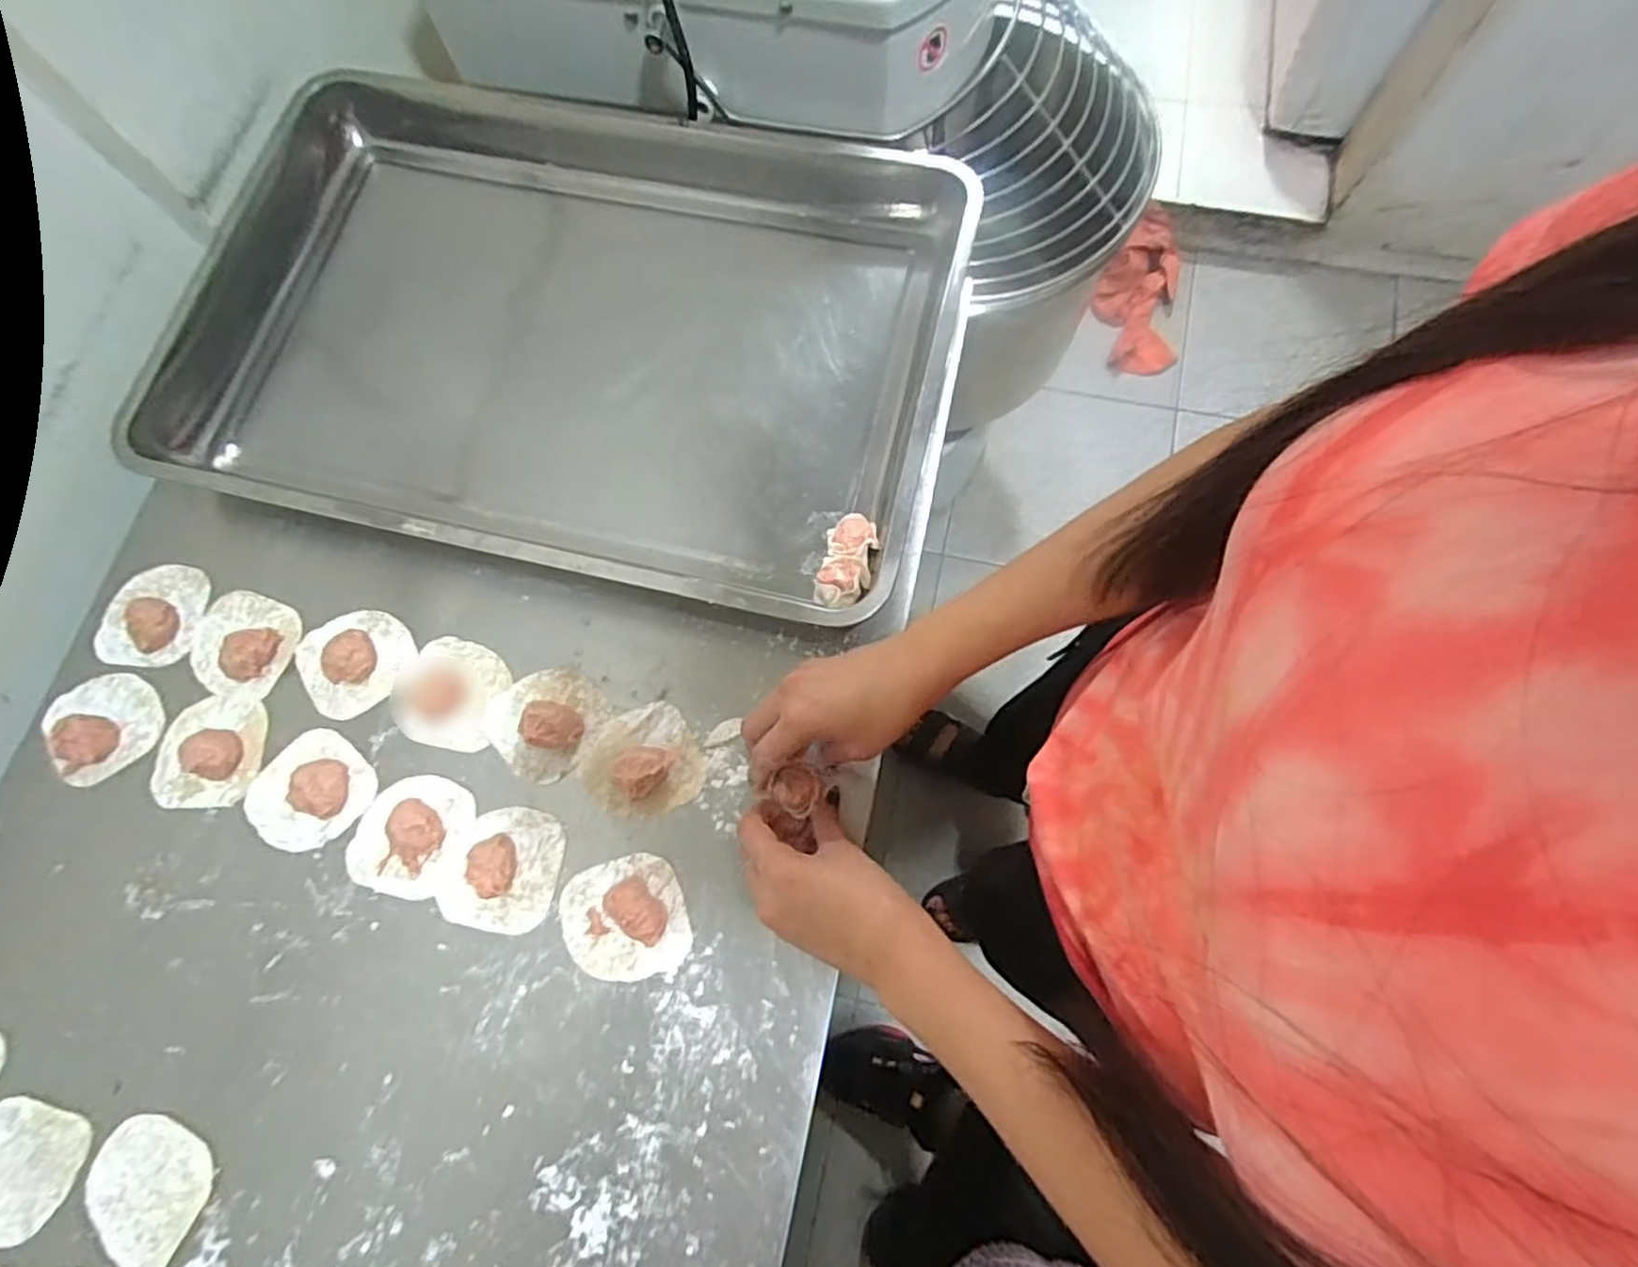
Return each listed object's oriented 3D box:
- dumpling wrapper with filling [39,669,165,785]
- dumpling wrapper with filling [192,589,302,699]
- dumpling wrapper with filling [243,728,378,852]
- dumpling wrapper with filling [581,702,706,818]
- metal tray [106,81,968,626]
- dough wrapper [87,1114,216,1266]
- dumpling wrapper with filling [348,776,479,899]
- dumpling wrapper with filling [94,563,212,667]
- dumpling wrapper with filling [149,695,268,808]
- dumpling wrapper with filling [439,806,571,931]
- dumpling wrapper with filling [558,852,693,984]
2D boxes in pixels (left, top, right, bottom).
[{"bbox_3d":[-0.515,0.063,0.514,0.073,0.018,0.078,-1,73,2],"label":"dumpling wrapper with filling"},{"bbox_3d":[-0.426,0.004,0.527,0.079,0.020,0.071,22,75,9],"label":"dumpling wrapper with filling"},{"bbox_3d":[-0.354,0.107,0.492,0.075,0.023,0.079,-1,73,2],"label":"dumpling wrapper with filling"},{"bbox_3d":[-0.121,0.085,0.487,0.077,0.026,0.070,-18,73,-4],"label":"dumpling wrapper with filling"},{"bbox_3d":[-0.200,-0.237,0.572,0.592,0.066,0.387,13,74,6],"label":"metal tray"},{"bbox_3d":[-0.407,0.334,0.437,0.076,0.004,0.068,26,75,10],"label":"dough wrapper"},{"bbox_3d":[-0.276,0.133,0.481,0.074,0.021,0.077,-1,73,2],"label":"dumpling wrapper with filling"},{"bbox_3d":[-0.501,-0.016,0.540,0.072,0.016,0.077,7,73,4],"label":"dumpling wrapper with filling"},{"bbox_3d":[-0.431,0.080,0.503,0.073,0.023,0.076,-2,73,2],"label":"dumpling wrapper with filling"},{"bbox_3d":[-0.208,0.153,0.471,0.069,0.025,0.077,10,73,5],"label":"dumpling wrapper with filling"},{"bbox_3d":[-0.127,0.184,0.461,0.076,0.020,0.073,-1,73,2],"label":"dumpling wrapper with filling"}]

